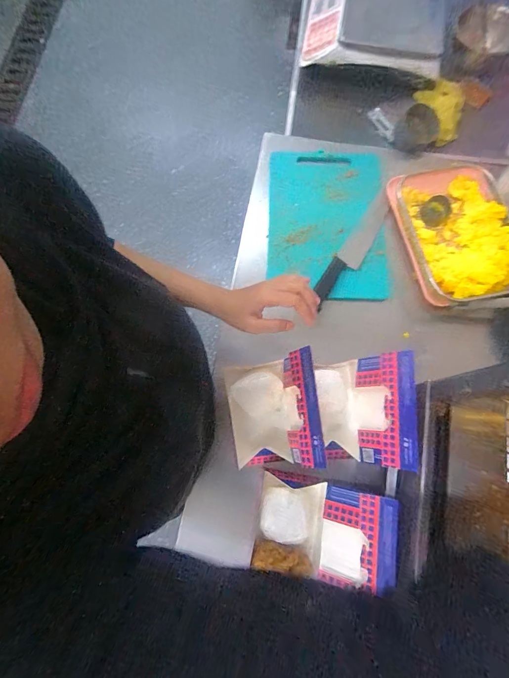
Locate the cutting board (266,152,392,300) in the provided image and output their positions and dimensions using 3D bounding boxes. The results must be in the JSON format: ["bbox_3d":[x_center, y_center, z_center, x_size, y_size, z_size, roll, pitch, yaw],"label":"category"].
[{"bbox_3d":[0.157,-0.257,0.724,0.251,0.009,0.352,1,75,0],"label":"cutting board"}]

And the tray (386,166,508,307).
[{"bbox_3d":[0.420,-0.222,0.688,0.214,0.055,0.307,-16,76,-5],"label":"tray"}]

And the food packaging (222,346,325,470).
[{"bbox_3d":[0.023,0.120,0.556,0.138,0.142,0.170,-5,75,-2],"label":"food packaging"}]

